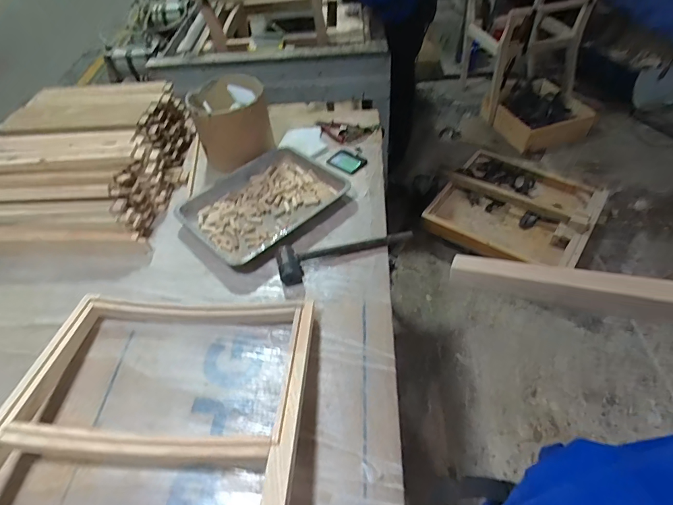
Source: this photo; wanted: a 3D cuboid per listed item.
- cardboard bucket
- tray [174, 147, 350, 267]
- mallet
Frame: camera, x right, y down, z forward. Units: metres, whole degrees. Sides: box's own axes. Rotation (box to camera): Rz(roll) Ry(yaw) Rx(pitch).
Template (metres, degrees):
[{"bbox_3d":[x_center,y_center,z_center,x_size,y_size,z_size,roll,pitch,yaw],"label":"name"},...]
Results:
[{"bbox_3d":[-0.289,-0.360,1.124,0.194,0.201,0.213,-2,50,3],"label":"cardboard bucket"},{"bbox_3d":[-0.182,-0.134,1.045,0.293,0.044,0.399,36,61,27],"label":"tray"},{"bbox_3d":[0.033,-0.019,0.935,0.330,0.047,0.077,-20,53,-13],"label":"mallet"}]

